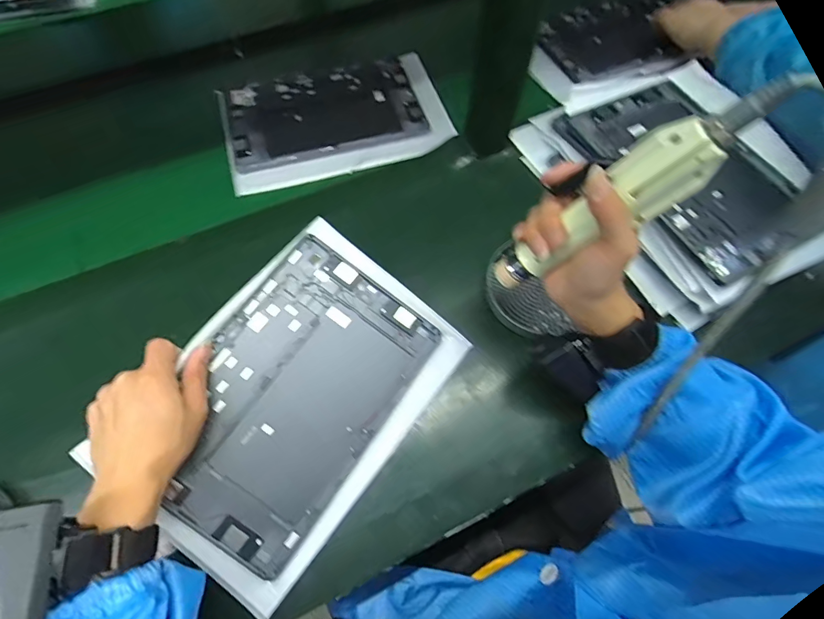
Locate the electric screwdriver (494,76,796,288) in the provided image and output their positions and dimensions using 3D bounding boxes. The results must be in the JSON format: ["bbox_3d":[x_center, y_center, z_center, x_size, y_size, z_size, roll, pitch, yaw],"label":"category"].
[{"bbox_3d":[0.136,-0.069,0.290,0.037,0.199,0.034,12,60,-30],"label":"electric screwdriver"}]

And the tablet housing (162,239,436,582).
[{"bbox_3d":[-0.106,0.073,0.368,0.162,0.006,0.251,36,73,-2],"label":"tablet housing"}]

